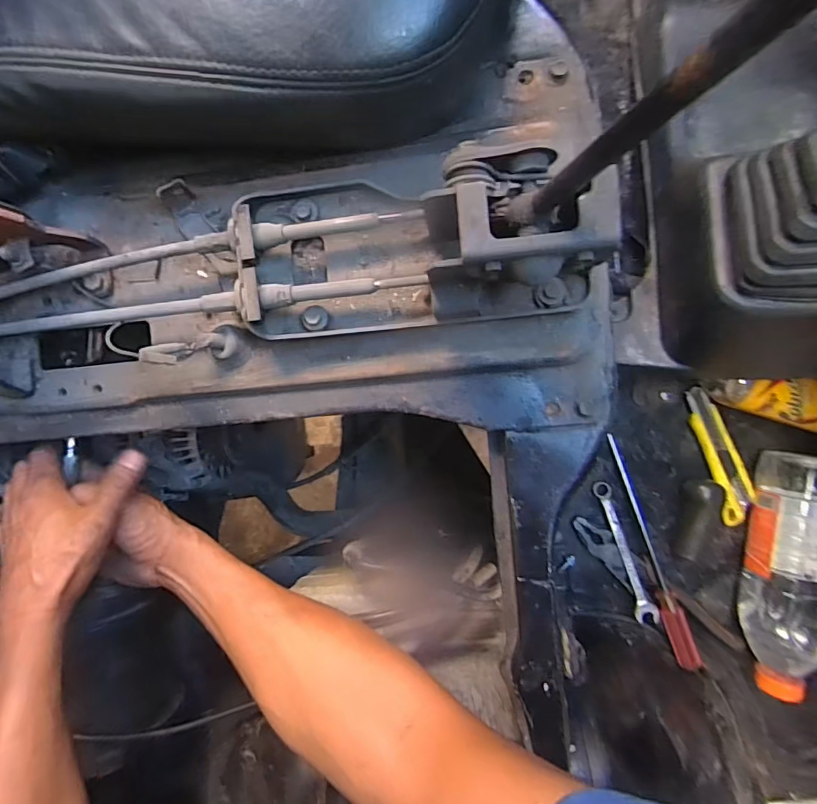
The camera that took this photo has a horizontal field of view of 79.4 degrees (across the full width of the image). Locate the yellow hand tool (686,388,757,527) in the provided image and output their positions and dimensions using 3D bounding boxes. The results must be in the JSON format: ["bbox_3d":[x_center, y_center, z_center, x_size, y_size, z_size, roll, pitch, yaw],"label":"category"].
[{"bbox_3d":[0.340,0.058,0.540,0.037,0.011,0.152,-24,91,4],"label":"yellow hand tool"}]

